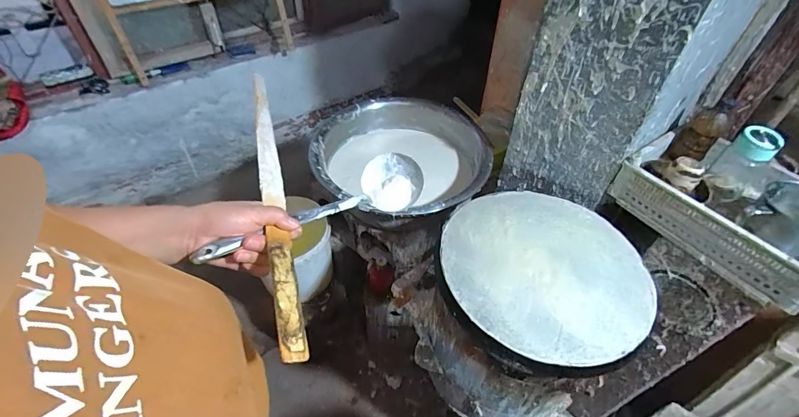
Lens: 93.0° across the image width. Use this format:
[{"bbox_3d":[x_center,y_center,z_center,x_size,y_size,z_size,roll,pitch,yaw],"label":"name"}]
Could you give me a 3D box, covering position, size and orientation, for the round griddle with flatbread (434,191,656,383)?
[{"bbox_3d":[0.241,0.111,0.671,0.346,0.067,0.341,-2,50,3],"label":"round griddle with flatbread"}]

